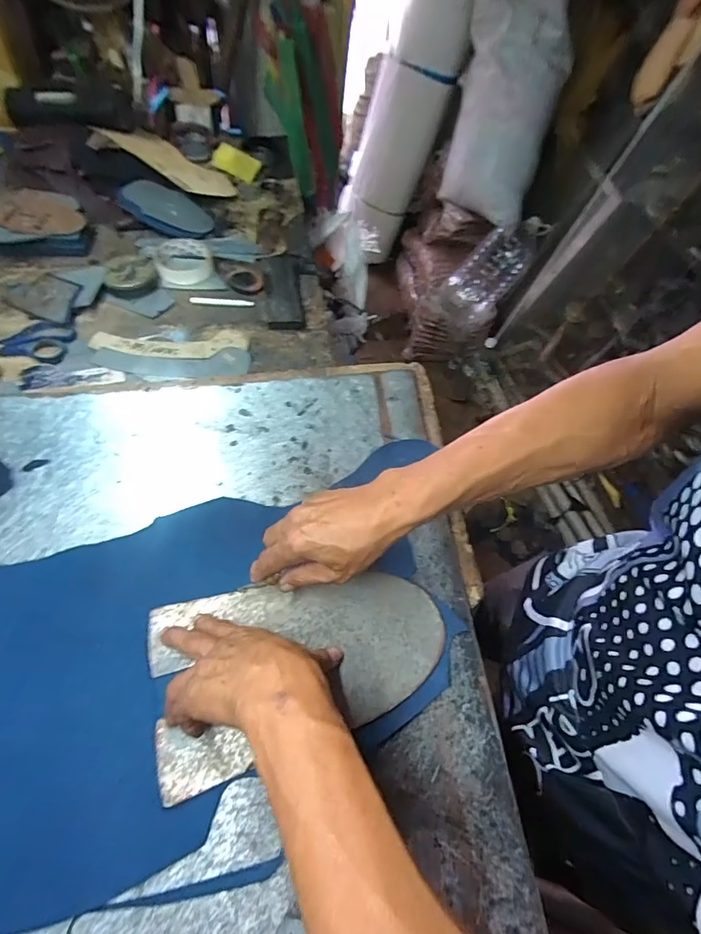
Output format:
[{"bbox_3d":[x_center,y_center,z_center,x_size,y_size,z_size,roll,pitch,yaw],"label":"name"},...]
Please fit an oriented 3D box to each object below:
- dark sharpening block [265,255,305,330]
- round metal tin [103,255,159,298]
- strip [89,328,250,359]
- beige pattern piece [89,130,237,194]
[{"bbox_3d":[-0.103,-0.276,0.680,0.051,0.018,0.171,-5,59,-6],"label":"dark sharpening block"},{"bbox_3d":[-0.327,-0.287,0.654,0.073,0.028,0.069,1,59,-2],"label":"round metal tin"},{"bbox_3d":[-0.249,-0.170,0.614,0.207,0.006,0.053,-5,62,-8],"label":"strip"},{"bbox_3d":[-0.335,-0.566,0.814,0.243,0.019,0.100,23,58,-11],"label":"beige pattern piece"}]

